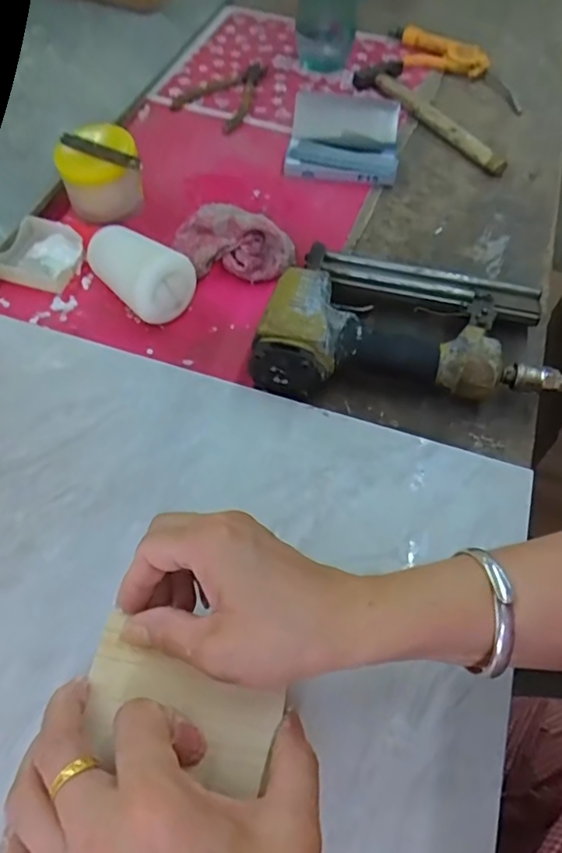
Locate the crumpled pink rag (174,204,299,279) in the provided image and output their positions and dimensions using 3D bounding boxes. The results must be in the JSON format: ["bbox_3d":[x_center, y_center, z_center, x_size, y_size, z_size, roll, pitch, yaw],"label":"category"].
[{"bbox_3d":[-0.049,-0.174,0.561,0.107,0.044,0.069,29,61,15],"label":"crumpled pink rag"}]

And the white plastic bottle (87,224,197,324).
[{"bbox_3d":[-0.124,-0.138,0.520,0.081,0.066,0.062,40,64,21],"label":"white plastic bottle"}]

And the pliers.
[{"bbox_3d":[-0.065,-0.432,0.741,0.101,0.010,0.149,27,60,14],"label":"pliers"}]

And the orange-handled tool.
[{"bbox_3d":[0.239,-0.491,0.779,0.230,0.028,0.064,41,64,21],"label":"orange-handled tool"}]

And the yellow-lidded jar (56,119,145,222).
[{"bbox_3d":[-0.183,-0.257,0.588,0.077,0.065,0.072,1,57,-2],"label":"yellow-lidded jar"}]

